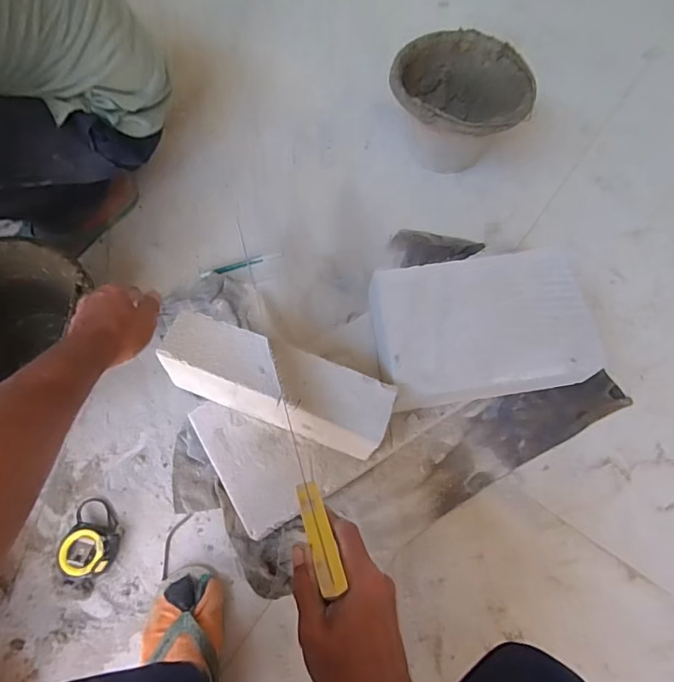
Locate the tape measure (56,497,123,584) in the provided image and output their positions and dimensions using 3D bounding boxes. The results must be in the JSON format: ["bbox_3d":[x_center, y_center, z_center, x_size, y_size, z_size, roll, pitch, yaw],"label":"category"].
[{"bbox_3d":[-0.346,0.279,0.675,0.067,0.047,0.108,2,68,-1],"label":"tape measure"}]

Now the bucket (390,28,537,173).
[{"bbox_3d":[0.223,-0.445,0.929,0.241,0.160,0.237,1,68,-2],"label":"bucket"}]

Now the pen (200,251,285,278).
[{"bbox_3d":[-0.172,-0.141,0.874,0.152,0.006,0.014,-16,69,-8],"label":"pen"}]

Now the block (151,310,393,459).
[{"bbox_3d":[-0.079,0.056,0.613,0.295,0.060,0.094,22,69,7],"label":"block"}]

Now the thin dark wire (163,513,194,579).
[{"bbox_3d":[-0.238,0.295,0.701,0.023,0.004,0.091,16,68,5],"label":"thin dark wire"}]

